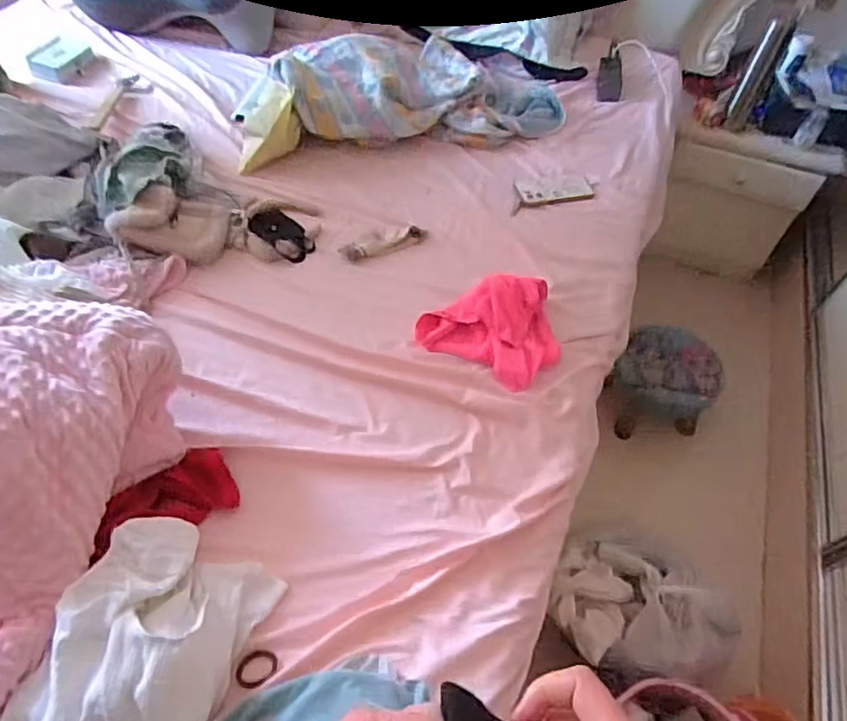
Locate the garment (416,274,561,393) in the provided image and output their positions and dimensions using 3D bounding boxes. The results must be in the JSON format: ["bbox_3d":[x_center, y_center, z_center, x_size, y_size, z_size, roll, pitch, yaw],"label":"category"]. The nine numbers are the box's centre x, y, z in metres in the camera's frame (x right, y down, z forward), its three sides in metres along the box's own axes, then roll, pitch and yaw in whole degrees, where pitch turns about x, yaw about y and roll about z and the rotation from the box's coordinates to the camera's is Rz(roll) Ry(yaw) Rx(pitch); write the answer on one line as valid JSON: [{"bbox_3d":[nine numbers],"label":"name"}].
[{"bbox_3d":[0.124,-0.068,0.987,0.226,0.068,0.180,28,57,17],"label":"garment"}]

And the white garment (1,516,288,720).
[{"bbox_3d":[-0.291,0.301,0.624,0.184,0.110,0.262,16,54,8],"label":"white garment"}]

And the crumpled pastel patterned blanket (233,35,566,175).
[{"bbox_3d":[-0.044,-0.624,1.366,0.768,0.149,0.301,-10,55,-11],"label":"crumpled pastel patterned blanket"}]

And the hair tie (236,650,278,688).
[{"bbox_3d":[-0.183,0.340,0.653,0.042,0.009,0.039,8,44,-12],"label":"hair tie"}]

